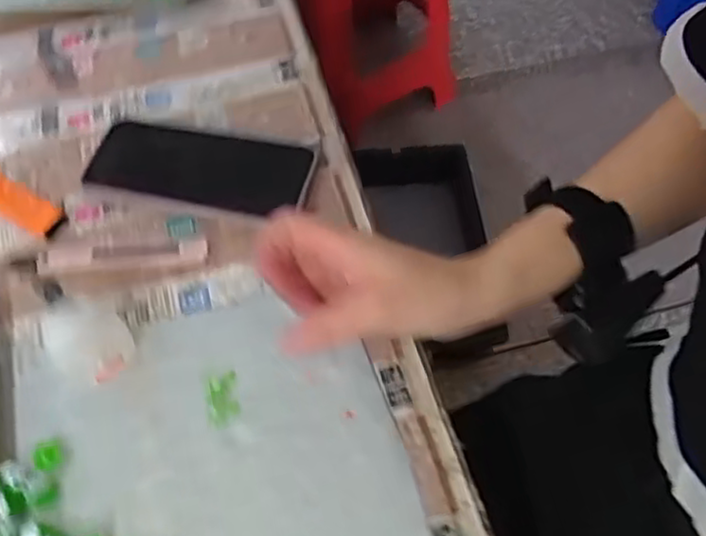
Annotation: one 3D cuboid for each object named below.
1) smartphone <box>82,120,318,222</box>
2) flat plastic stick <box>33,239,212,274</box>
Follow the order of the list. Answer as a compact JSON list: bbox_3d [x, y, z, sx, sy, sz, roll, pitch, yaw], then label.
[{"bbox_3d":[-0.110,-0.073,0.502,0.158,0.012,0.081,10,57,9],"label":"smartphone"},{"bbox_3d":[-0.152,-0.008,0.463,0.111,0.007,0.018,-4,56,0],"label":"flat plastic stick"}]

